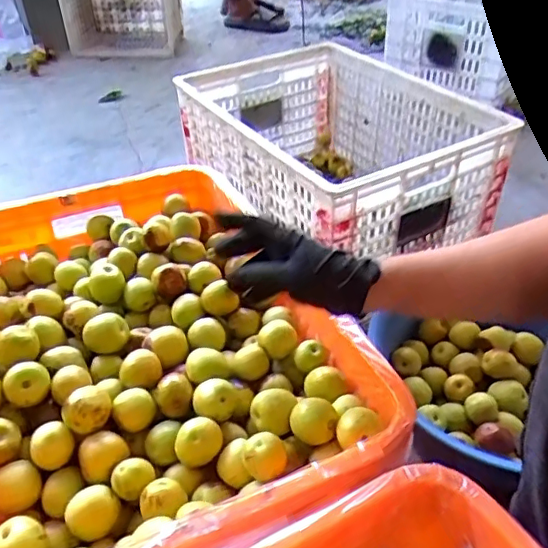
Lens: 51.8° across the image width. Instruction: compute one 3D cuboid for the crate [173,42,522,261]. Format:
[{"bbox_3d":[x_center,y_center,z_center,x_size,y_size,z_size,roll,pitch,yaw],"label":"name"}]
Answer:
[{"bbox_3d":[0.102,-0.224,1.078,0.392,0.252,0.550,-22,43,-22],"label":"crate"}]

